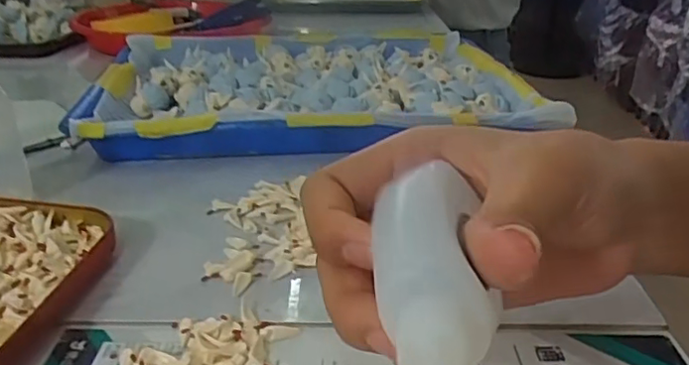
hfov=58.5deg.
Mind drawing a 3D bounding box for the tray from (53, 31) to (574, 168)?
[{"bbox_3d":[-0.028,-0.079,0.512,0.320,0.035,0.251,-2,25,-5],"label":"tray"}]

